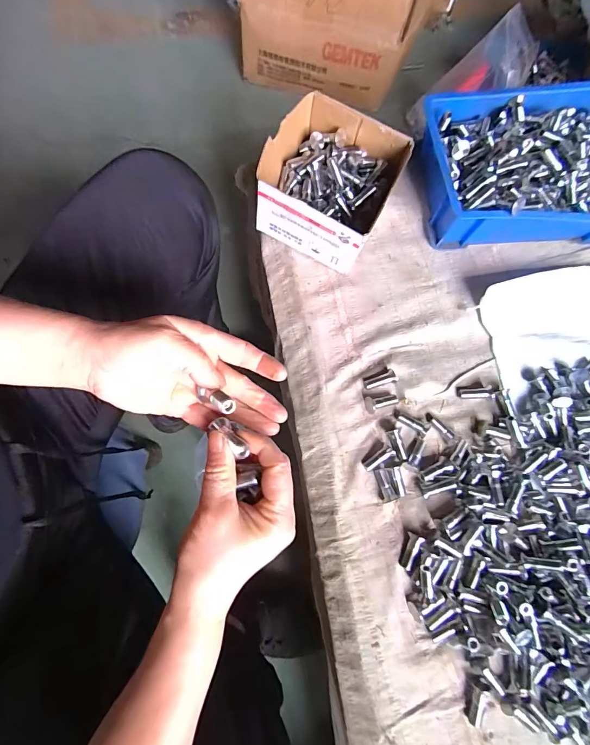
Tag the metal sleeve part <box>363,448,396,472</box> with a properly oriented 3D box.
[{"bbox_3d":[0.091,0.092,0.403,0.037,0.010,0.012,-30,80,-11],"label":"metal sleeve part"}]

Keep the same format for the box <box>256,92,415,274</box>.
[{"bbox_3d":[0.038,-0.221,0.443,0.140,0.075,0.149,27,74,1],"label":"box"}]

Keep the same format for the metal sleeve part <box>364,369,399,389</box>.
[{"bbox_3d":[0.097,0.008,0.430,0.037,0.009,0.015,-16,77,-8],"label":"metal sleeve part"}]

